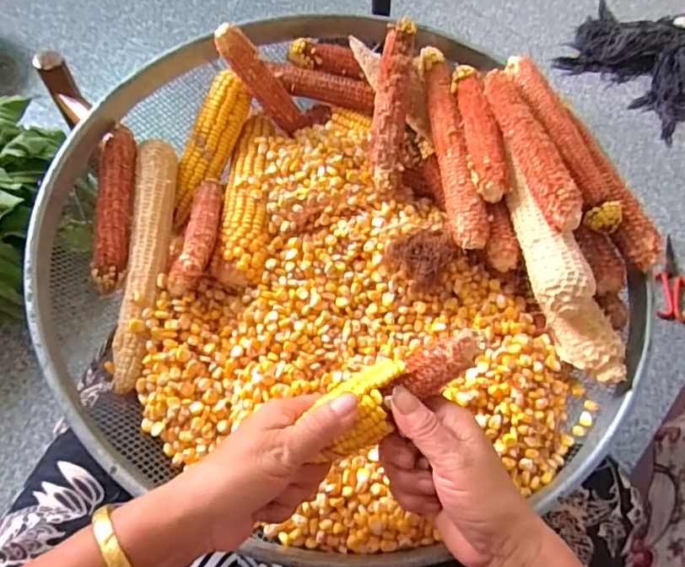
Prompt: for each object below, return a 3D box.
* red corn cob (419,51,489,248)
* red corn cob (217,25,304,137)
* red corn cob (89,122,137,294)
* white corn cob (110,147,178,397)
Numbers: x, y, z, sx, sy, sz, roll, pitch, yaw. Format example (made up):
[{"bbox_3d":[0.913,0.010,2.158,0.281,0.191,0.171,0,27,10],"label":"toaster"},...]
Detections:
[{"bbox_3d":[0.102,-0.132,0.485,0.028,0.024,0.221,-3,63,-4],"label":"red corn cob"},{"bbox_3d":[-0.078,-0.196,0.506,0.022,0.122,0.021,-3,60,30],"label":"red corn cob"},{"bbox_3d":[-0.202,-0.070,0.462,0.025,0.030,0.155,-2,63,-3],"label":"red corn cob"},{"bbox_3d":[-0.172,-0.025,0.452,0.031,0.024,0.230,0,64,-3],"label":"white corn cob"}]

